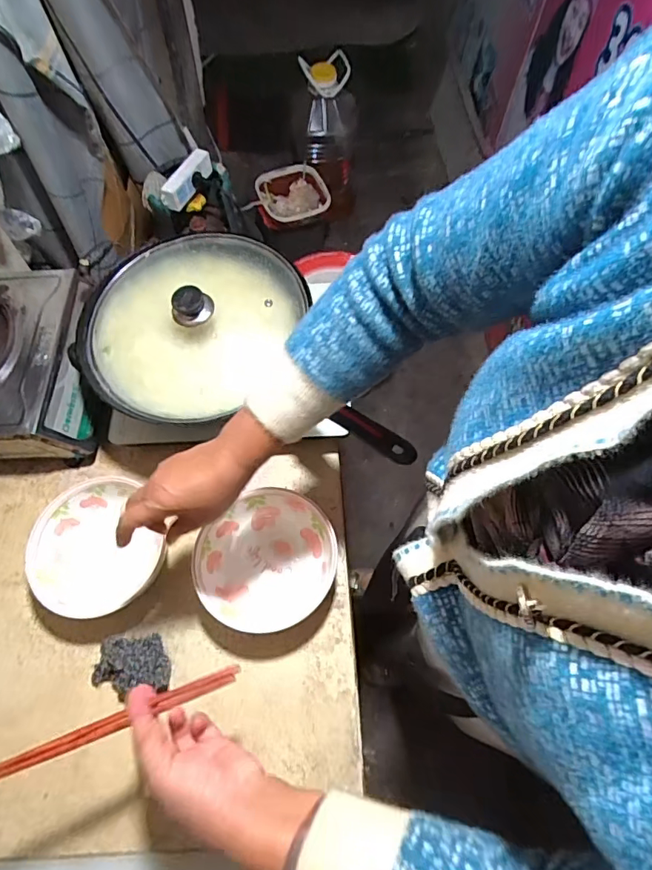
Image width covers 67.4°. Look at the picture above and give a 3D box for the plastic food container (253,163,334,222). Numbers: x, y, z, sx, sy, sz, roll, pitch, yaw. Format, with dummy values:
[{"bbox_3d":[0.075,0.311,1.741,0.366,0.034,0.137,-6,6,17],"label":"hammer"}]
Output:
[{"bbox_3d":[-0.112,-0.822,1.677,0.237,0.062,0.236,-15,67,-10],"label":"plastic food container"}]

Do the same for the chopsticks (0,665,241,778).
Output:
[{"bbox_3d":[-0.194,0.262,0.441,0.235,0.007,0.015,-17,67,-15],"label":"chopsticks"}]

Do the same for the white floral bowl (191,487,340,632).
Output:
[{"bbox_3d":[-0.077,0.161,0.632,0.171,0.062,0.168,1,65,-2],"label":"white floral bowl"}]

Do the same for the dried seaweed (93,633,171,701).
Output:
[{"bbox_3d":[-0.242,0.282,0.598,0.092,0.033,0.073,-13,67,-9],"label":"dried seaweed"}]

